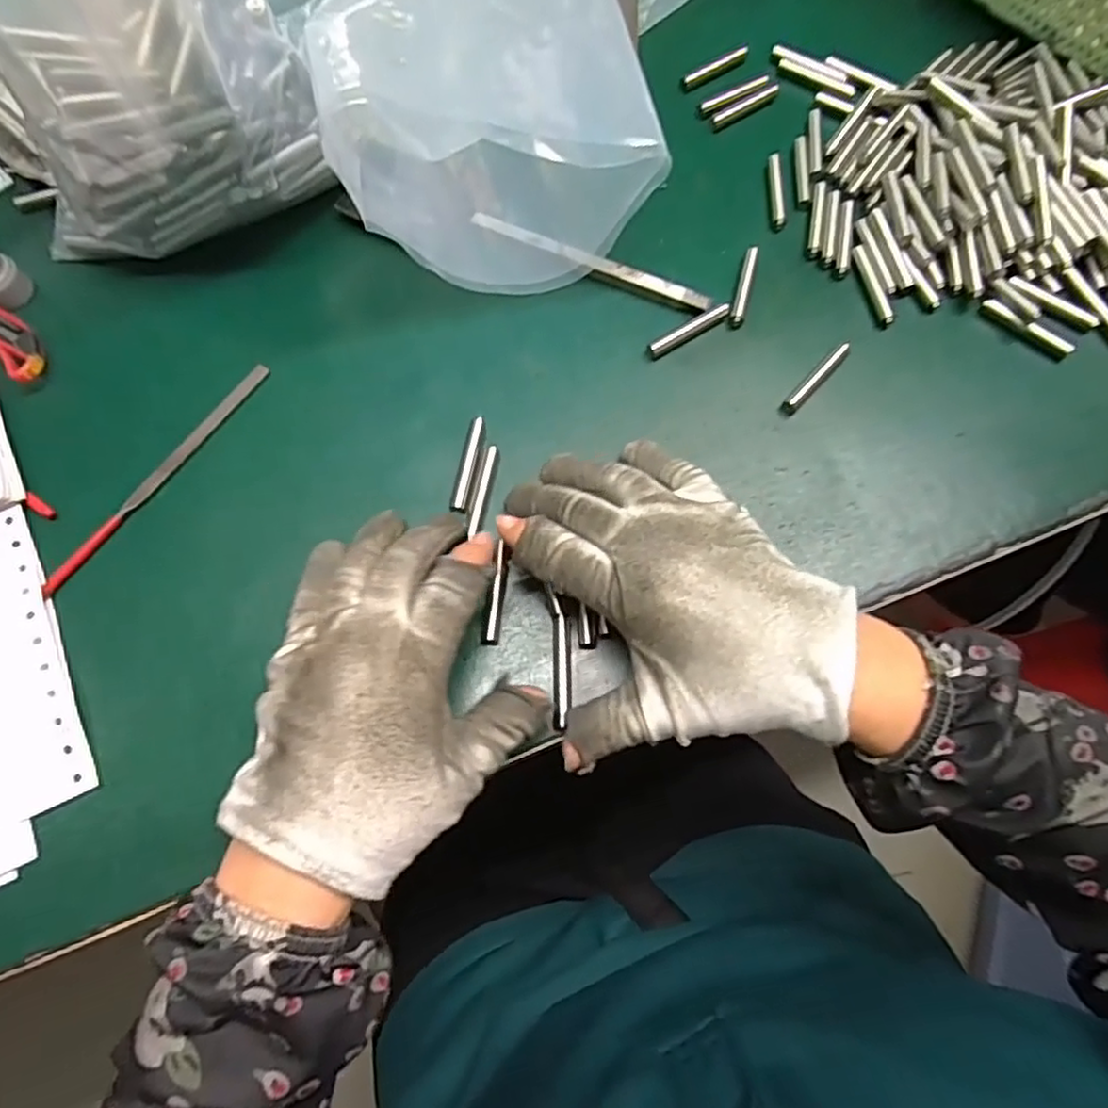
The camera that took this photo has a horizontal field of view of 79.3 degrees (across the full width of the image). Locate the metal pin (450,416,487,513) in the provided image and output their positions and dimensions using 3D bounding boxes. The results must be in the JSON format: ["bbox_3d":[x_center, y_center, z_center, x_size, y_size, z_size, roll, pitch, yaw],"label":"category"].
[{"bbox_3d":[-0.041,-0.043,0.320,0.008,0.005,0.048,10,73,4],"label":"metal pin"}]

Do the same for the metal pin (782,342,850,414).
[{"bbox_3d":[0.133,-0.089,0.337,0.008,0.009,0.049,42,78,13],"label":"metal pin"}]

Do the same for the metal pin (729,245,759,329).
[{"bbox_3d":[0.101,-0.142,0.356,0.007,0.007,0.051,16,74,6],"label":"metal pin"}]

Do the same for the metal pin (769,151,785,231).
[{"bbox_3d":[0.124,-0.203,0.372,0.007,0.004,0.051,2,73,2],"label":"metal pin"}]

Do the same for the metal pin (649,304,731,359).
[{"bbox_3d":[0.071,-0.115,0.345,0.049,0.008,0.008,-34,75,-9],"label":"metal pin"}]

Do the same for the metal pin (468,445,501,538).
[{"bbox_3d":[-0.033,-0.032,0.316,0.007,0.007,0.047,11,70,1],"label":"metal pin"}]

